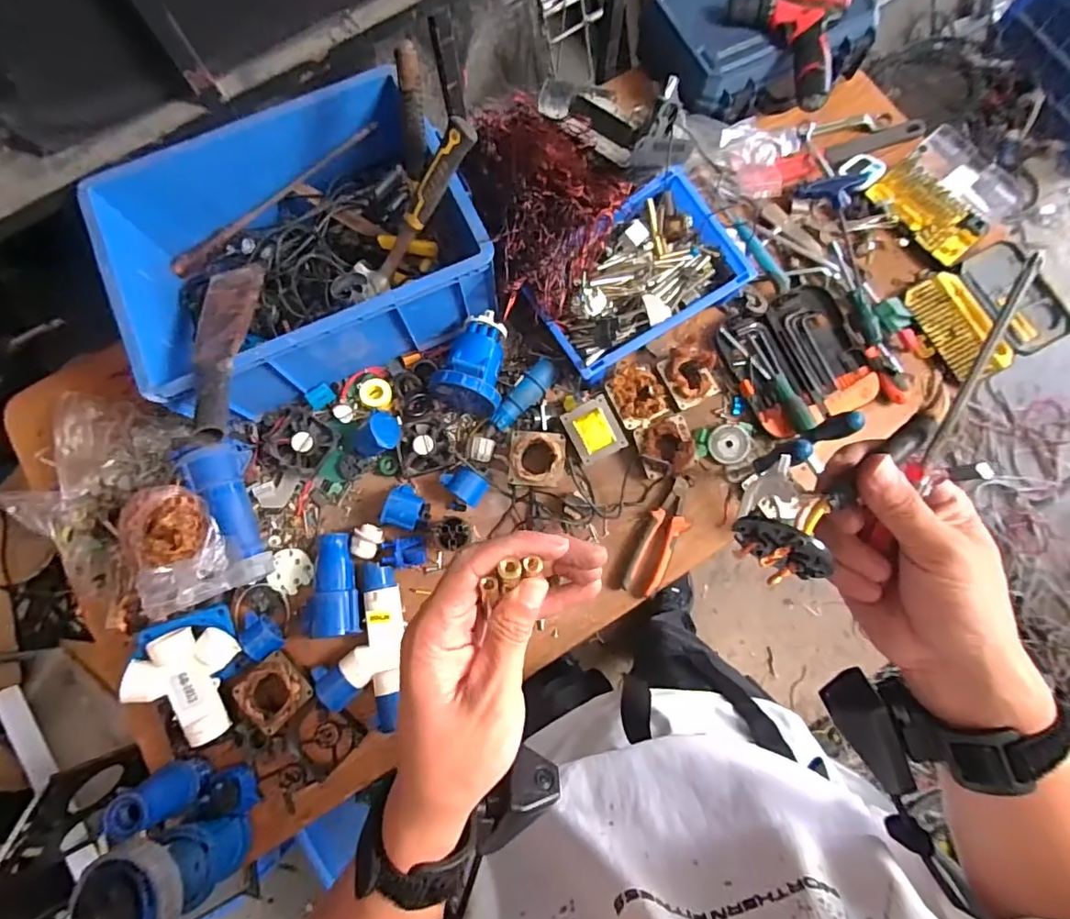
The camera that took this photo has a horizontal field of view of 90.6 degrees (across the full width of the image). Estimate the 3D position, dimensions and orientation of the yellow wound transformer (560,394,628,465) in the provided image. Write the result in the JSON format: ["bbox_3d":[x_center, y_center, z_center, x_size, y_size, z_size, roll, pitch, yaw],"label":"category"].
[{"bbox_3d":[0.089,-0.042,0.793,0.073,0.040,0.083,-27,78,-6],"label":"yellow wound transformer"}]

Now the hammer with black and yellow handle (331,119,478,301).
[{"bbox_3d":[-0.185,-0.342,0.747,0.307,0.072,0.051,-38,76,33],"label":"hammer with black and yellow handle"}]

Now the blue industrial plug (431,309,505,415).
[{"bbox_3d":[-0.095,-0.151,0.806,0.105,0.113,0.142,9,77,2],"label":"blue industrial plug"}]

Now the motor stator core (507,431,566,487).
[{"bbox_3d":[0.003,-0.001,0.784,0.080,0.028,0.079,4,76,1],"label":"motor stator core"}]

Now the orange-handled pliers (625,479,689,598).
[{"bbox_3d":[0.193,0.116,0.796,0.053,0.015,0.181,30,78,7],"label":"orange-handled pliers"}]

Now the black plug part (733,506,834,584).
[{"bbox_3d":[0.121,0.047,0.262,0.048,0.041,0.020,35,79,8],"label":"black plug part"}]

